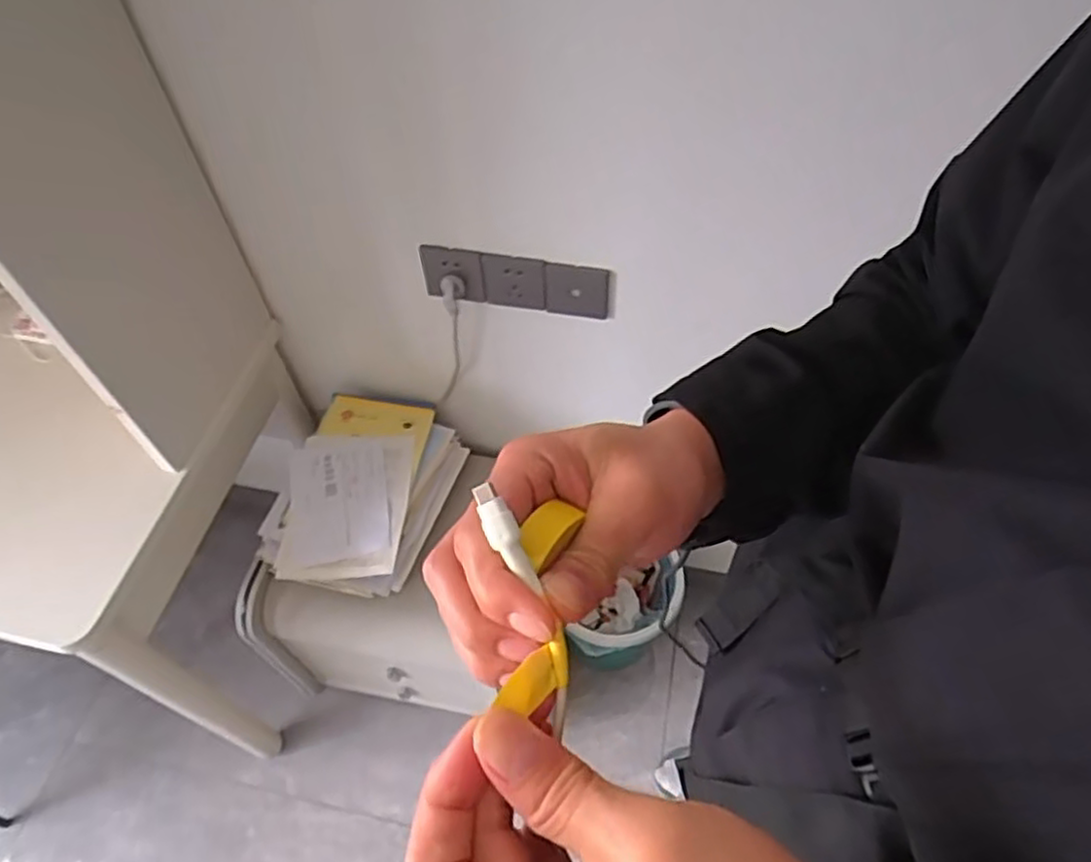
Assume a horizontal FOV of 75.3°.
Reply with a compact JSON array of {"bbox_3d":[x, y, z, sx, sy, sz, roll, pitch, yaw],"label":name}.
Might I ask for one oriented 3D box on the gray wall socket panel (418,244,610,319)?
[{"bbox_3d":[-0.040,-0.198,0.949,0.248,0.083,0.017,9,55,8],"label":"gray wall socket panel"}]

